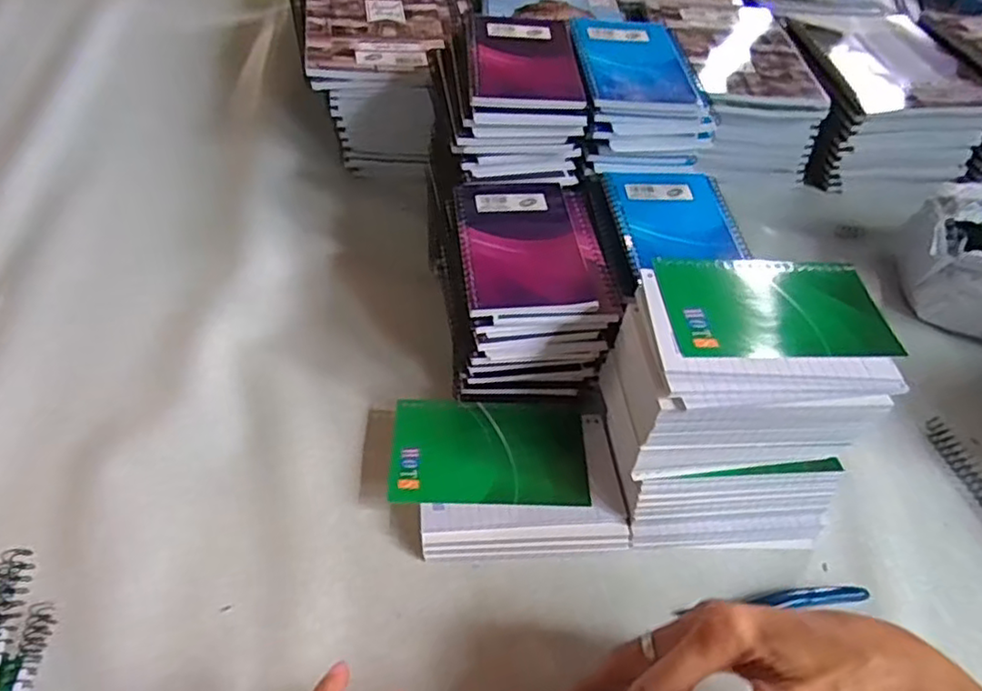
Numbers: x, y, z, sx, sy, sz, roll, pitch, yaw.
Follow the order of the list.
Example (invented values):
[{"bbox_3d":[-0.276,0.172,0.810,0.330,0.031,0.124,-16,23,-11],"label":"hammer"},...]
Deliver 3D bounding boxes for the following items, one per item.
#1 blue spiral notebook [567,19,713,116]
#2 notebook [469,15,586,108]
[{"bbox_3d":[0.112,-0.223,0.518,0.088,0.013,0.132,-1,49,-8],"label":"blue spiral notebook"},{"bbox_3d":[0.026,-0.218,0.499,0.077,0.009,0.130,3,48,-4],"label":"notebook"}]

